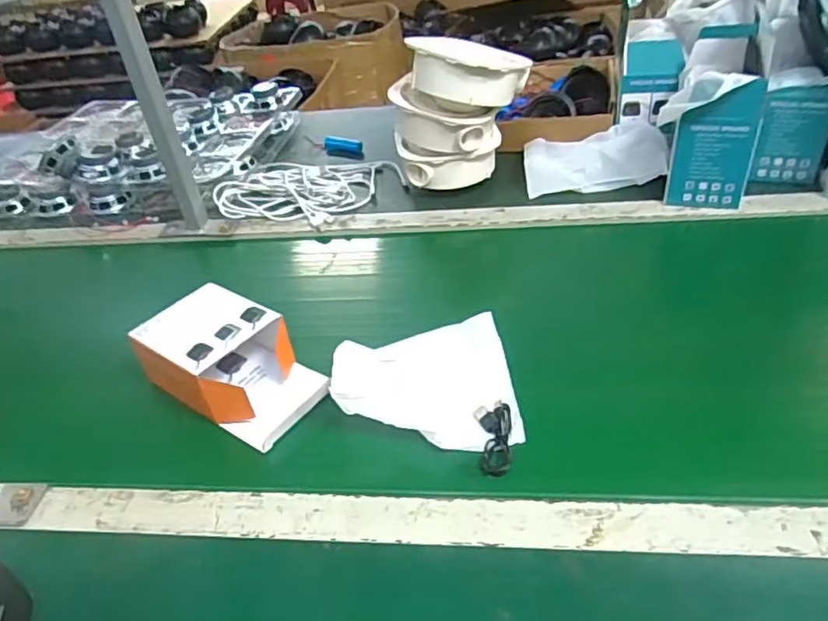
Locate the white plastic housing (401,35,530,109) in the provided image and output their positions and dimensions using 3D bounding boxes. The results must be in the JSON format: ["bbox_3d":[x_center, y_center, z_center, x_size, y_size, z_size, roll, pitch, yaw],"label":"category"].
[{"bbox_3d":[0.063,-0.294,0.752,0.129,0.068,0.124,33,43,19],"label":"white plastic housing"}]

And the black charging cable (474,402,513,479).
[{"bbox_3d":[0.065,0.104,0.499,0.029,0.011,0.071,-1,36,8],"label":"black charging cable"}]

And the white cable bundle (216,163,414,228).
[{"bbox_3d":[-0.149,-0.179,0.880,0.228,0.029,0.176,8,38,17],"label":"white cable bundle"}]

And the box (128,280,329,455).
[{"bbox_3d":[-0.165,0.046,0.564,0.156,0.065,0.098,19,43,32],"label":"box"}]

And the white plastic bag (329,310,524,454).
[{"bbox_3d":[0.008,0.059,0.539,0.154,0.037,0.151,-8,36,-2],"label":"white plastic bag"}]

